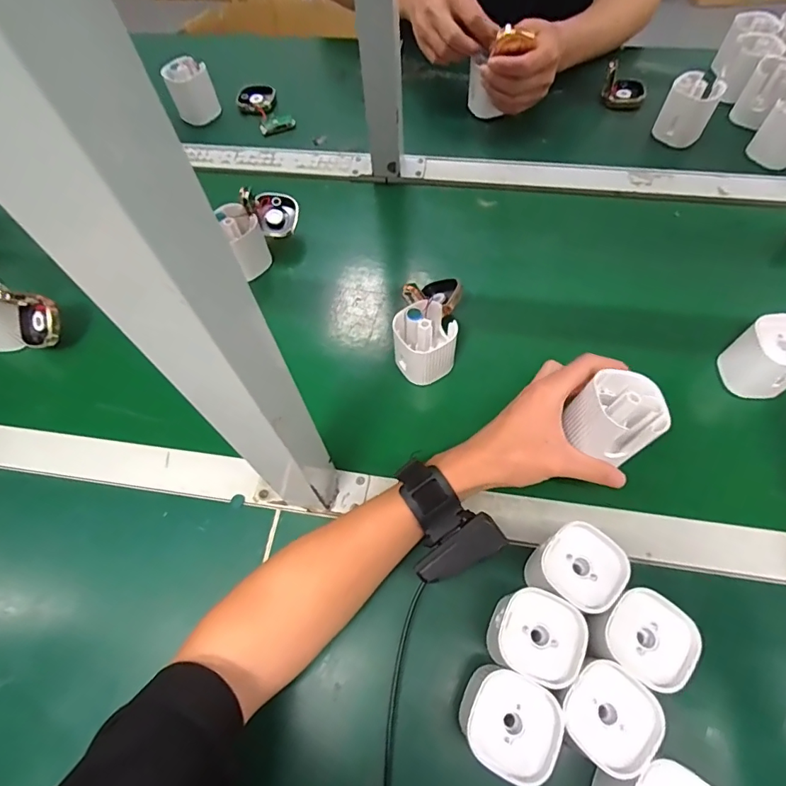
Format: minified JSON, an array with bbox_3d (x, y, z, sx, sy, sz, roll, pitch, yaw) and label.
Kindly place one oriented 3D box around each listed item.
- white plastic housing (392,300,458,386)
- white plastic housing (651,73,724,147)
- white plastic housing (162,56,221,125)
[{"bbox_3d":[0.032,-0.047,0.458,0.060,0.062,0.057,-1,62,0],"label":"white plastic housing"},{"bbox_3d":[0.377,-0.359,0.606,0.059,0.069,0.055,26,65,14],"label":"white plastic housing"},{"bbox_3d":[-0.286,-0.430,0.669,0.059,0.064,0.068,-23,64,-11],"label":"white plastic housing"}]

